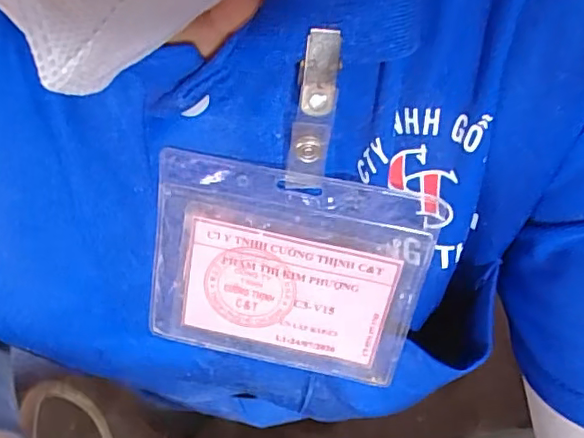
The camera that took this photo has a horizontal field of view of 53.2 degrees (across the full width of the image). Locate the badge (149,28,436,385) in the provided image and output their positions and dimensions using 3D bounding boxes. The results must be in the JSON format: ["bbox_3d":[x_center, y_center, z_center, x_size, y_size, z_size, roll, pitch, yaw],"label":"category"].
[{"bbox_3d":[0.000,0.001,0.214,0.100,0.129,0.016,12,26,2],"label":"badge"}]

